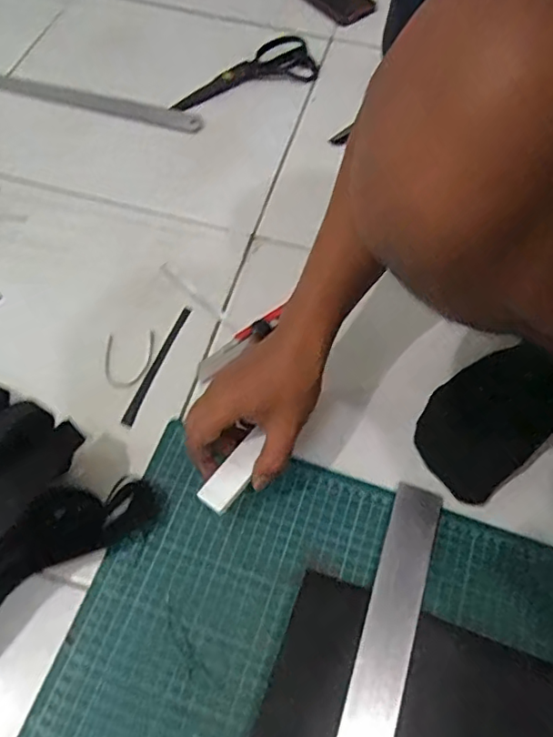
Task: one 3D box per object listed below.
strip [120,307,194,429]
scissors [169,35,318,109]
[{"bbox_3d":[-0.117,-0.005,0.562,0.011,0.004,0.140,21,64,4],"label":"strip"},{"bbox_3d":[-0.044,-0.397,0.767,0.224,0.021,0.083,-28,66,-18],"label":"scissors"}]

